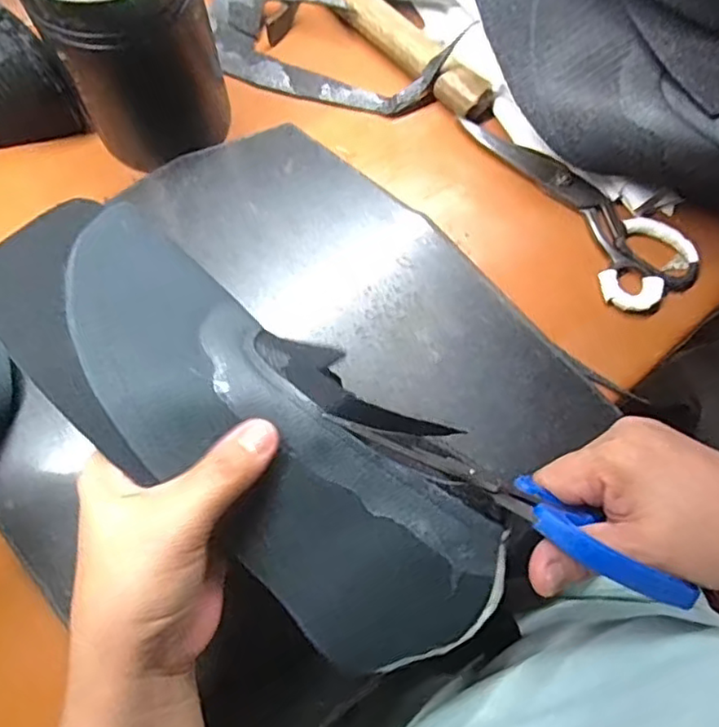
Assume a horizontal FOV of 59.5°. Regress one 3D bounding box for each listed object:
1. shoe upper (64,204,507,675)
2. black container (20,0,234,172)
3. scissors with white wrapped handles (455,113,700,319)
[{"bbox_3d":[-0.048,0.029,0.288,0.096,0.048,0.263,-43,85,-12],"label":"shoe upper"},{"bbox_3d":[-0.133,-0.196,0.367,0.089,0.134,0.085,0,73,-1],"label":"black container"},{"bbox_3d":[0.155,-0.116,0.434,0.067,0.010,0.179,-33,77,-10],"label":"scissors with white wrapped handles"}]

